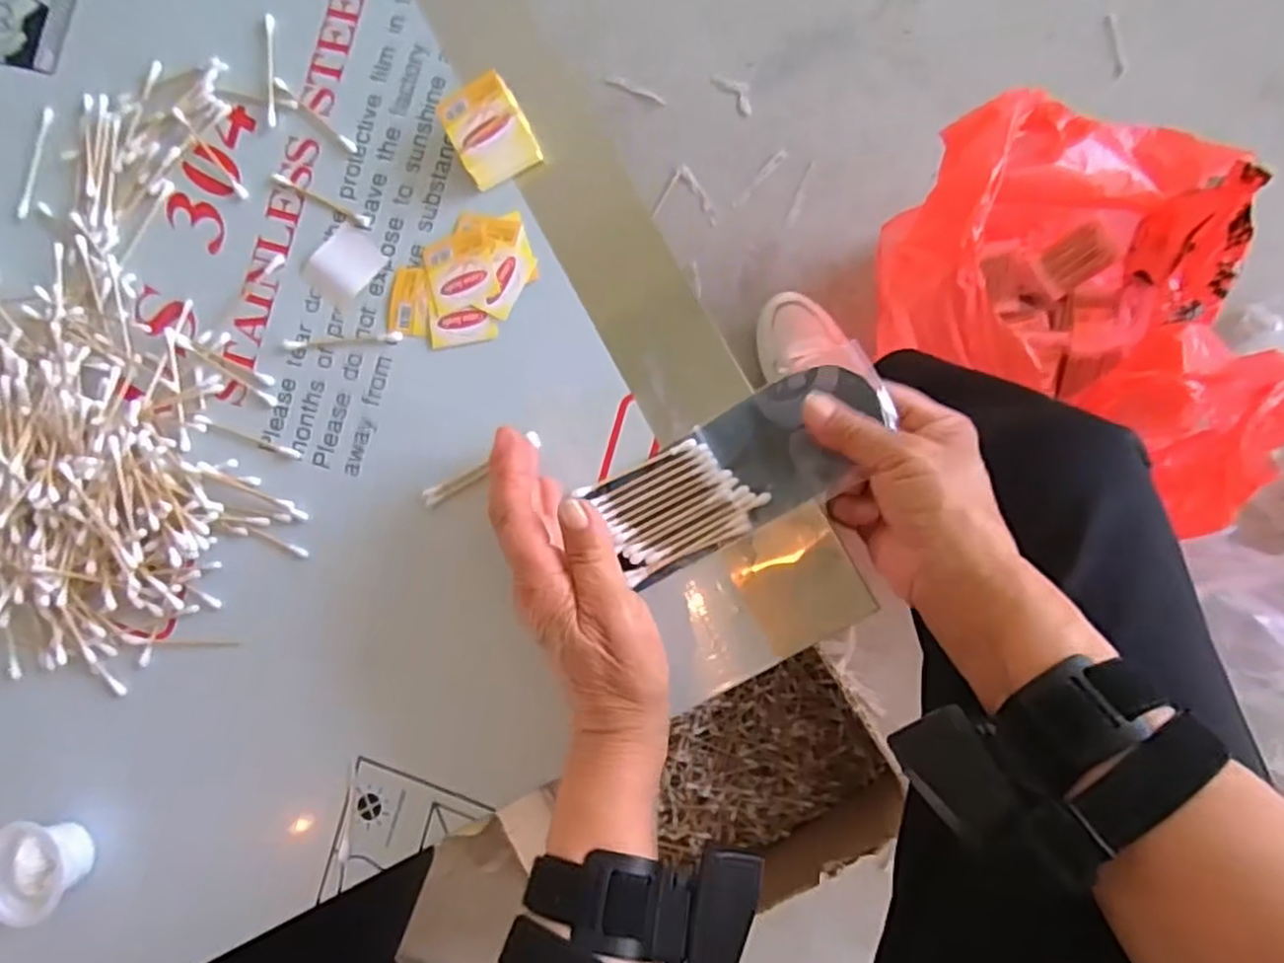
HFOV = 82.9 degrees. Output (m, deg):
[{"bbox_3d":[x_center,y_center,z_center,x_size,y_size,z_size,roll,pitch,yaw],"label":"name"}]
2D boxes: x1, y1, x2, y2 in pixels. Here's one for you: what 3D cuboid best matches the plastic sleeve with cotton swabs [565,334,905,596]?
[{"bbox_3d":[0.053,-0.008,0.376,0.155,0.009,0.066,-33,82,8],"label":"plastic sleeve with cotton swabs"}]

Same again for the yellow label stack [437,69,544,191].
[{"bbox_3d":[-0.085,-0.194,0.405,0.041,0.020,0.047,-26,82,6],"label":"yellow label stack"}]

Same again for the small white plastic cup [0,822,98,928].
[{"bbox_3d":[-0.341,0.217,0.412,0.048,0.031,0.048,-1,86,9],"label":"small white plastic cup"}]

